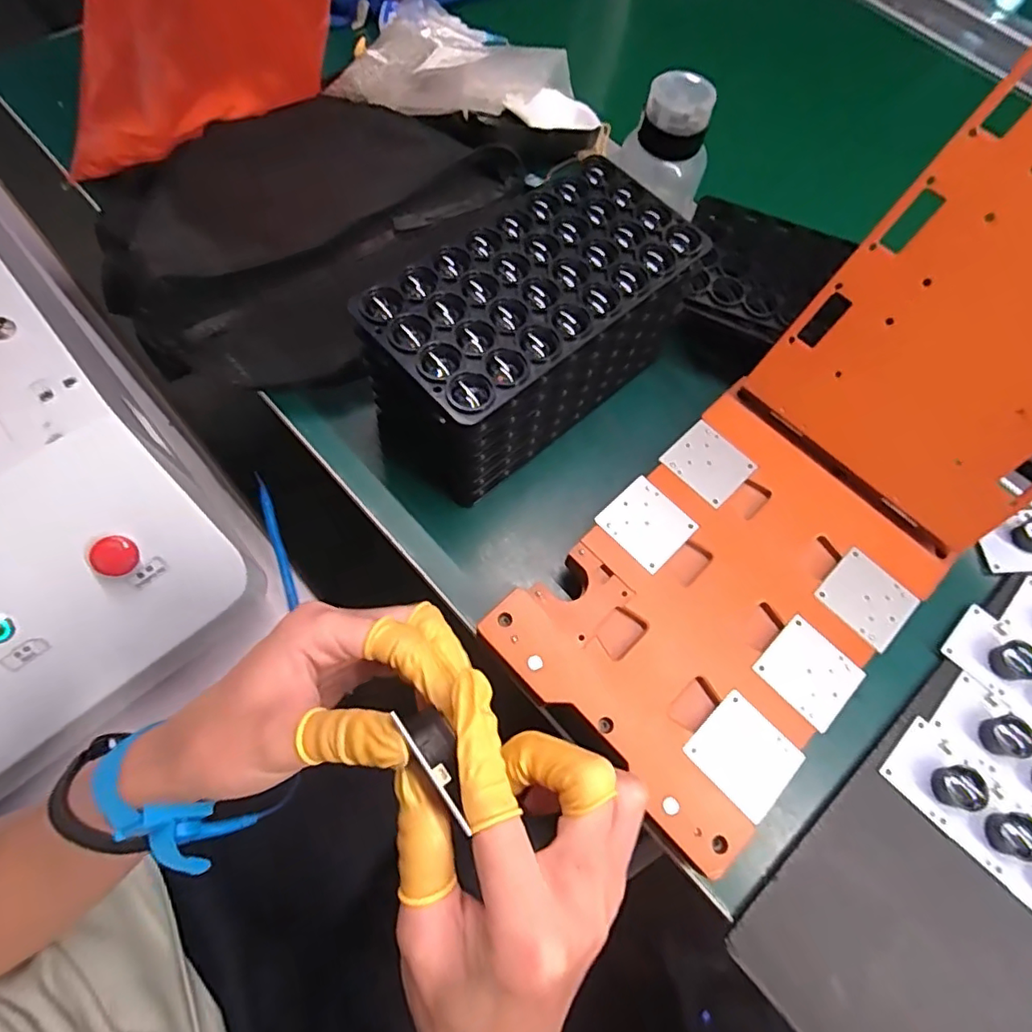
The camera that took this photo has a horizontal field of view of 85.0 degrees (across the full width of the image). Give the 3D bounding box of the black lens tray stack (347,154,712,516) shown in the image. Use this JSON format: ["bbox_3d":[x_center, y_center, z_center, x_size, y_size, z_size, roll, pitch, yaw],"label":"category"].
[{"bbox_3d":[0.008,-0.112,0.359,0.204,0.106,0.098,-40,75,-16],"label":"black lens tray stack"}]

